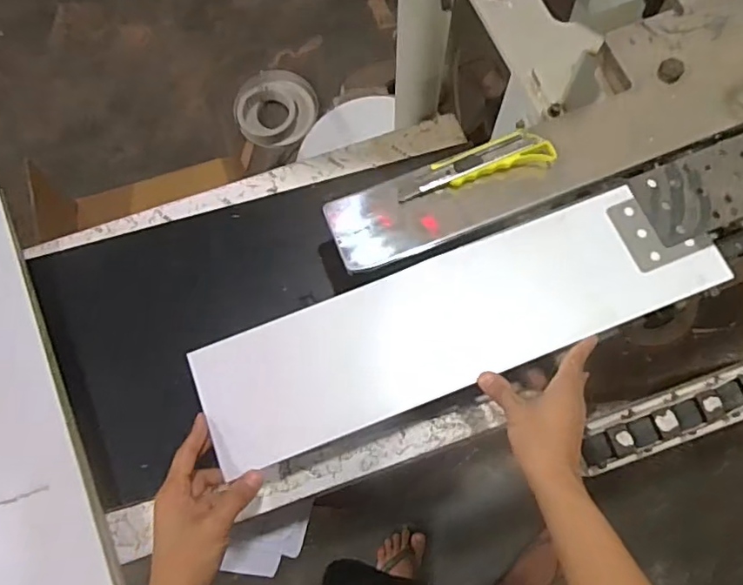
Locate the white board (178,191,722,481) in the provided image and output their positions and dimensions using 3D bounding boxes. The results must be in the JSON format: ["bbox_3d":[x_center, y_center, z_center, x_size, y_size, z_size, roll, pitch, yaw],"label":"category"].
[{"bbox_3d":[0.086,0.033,0.606,0.533,0.021,0.142,-21,74,-3],"label":"white board"}]

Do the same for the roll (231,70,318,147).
[{"bbox_3d":[-0.293,-0.563,1.771,0.247,0.070,0.247,0,87,-2],"label":"roll"}]

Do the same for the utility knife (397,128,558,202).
[{"bbox_3d":[0.114,-0.140,0.634,0.174,0.018,0.046,-21,74,-5],"label":"utility knife"}]

